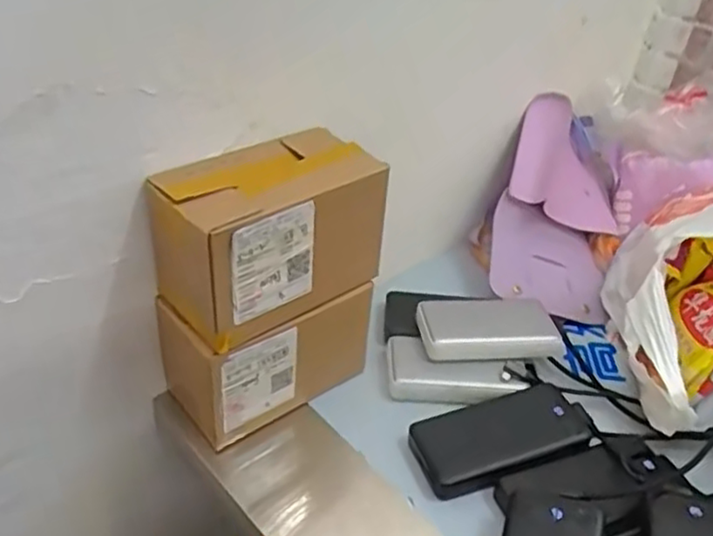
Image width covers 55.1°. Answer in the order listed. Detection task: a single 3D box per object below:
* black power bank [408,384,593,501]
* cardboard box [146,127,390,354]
[{"bbox_3d":[0.135,0.152,0.634,0.168,0.024,0.080,-12,42,-16],"label":"black power bank"},{"bbox_3d":[-0.074,-0.032,0.592,0.178,0.125,0.105,-29,49,-32],"label":"cardboard box"}]

